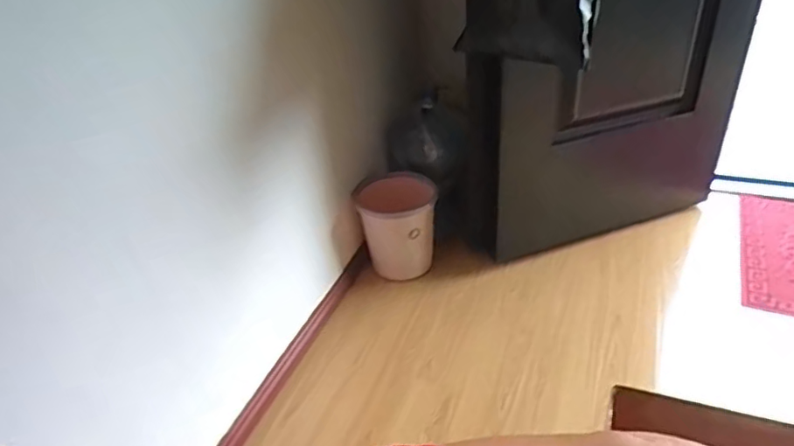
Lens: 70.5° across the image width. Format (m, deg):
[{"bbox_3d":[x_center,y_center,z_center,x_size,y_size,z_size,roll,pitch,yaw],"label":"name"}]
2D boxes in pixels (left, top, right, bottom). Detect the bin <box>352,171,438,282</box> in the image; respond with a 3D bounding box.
[{"bbox_3d":[0.000,0.002,1.727,0.220,0.297,0.190,-7,35,-2],"label":"bin"}]

